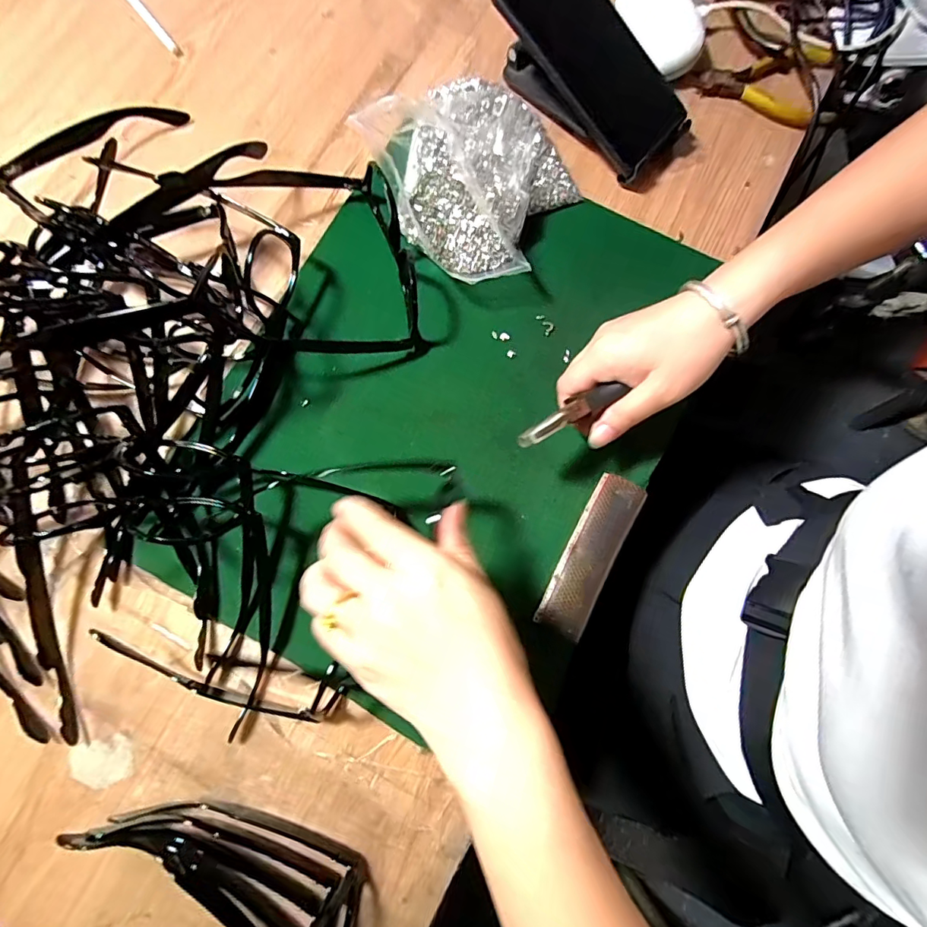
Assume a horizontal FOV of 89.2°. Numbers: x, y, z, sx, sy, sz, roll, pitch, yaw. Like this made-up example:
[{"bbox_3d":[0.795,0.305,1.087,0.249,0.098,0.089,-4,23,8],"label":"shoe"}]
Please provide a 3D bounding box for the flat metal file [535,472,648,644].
[{"bbox_3d":[0.092,0.064,0.332,0.034,0.006,0.116,28,80,5],"label":"flat metal file"}]

